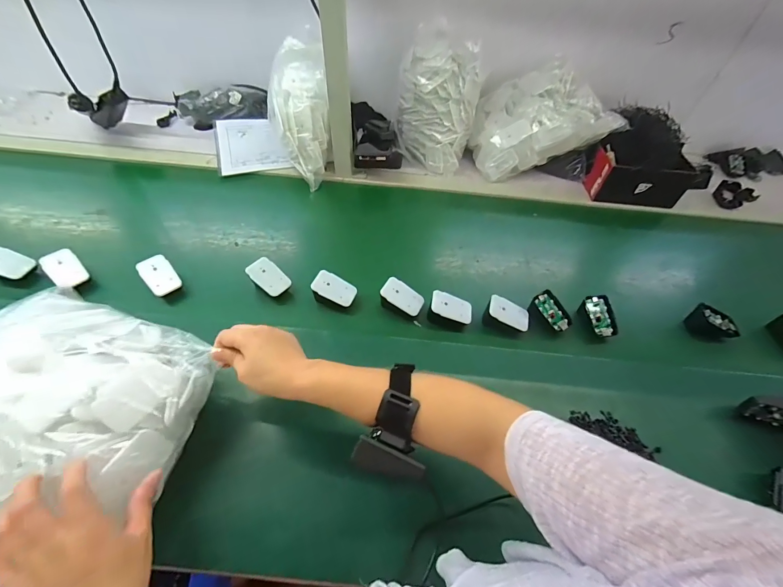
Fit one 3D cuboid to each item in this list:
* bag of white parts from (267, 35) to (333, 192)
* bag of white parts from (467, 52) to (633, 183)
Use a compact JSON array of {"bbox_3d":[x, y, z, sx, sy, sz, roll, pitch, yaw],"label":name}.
[{"bbox_3d":[-0.190,-0.359,0.714,0.117,0.218,0.141,-11,54,-12],"label":"bag of white parts"},{"bbox_3d":[0.349,-0.404,0.807,0.296,0.174,0.173,-2,53,-5],"label":"bag of white parts"}]

